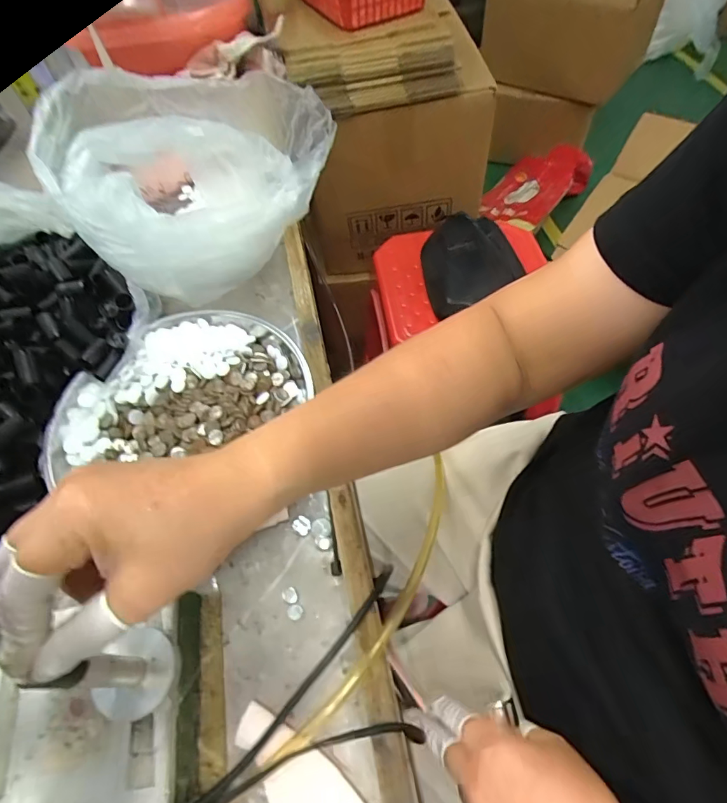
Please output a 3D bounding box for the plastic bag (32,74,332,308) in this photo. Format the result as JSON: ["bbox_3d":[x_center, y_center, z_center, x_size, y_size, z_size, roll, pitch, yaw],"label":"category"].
[{"bbox_3d":[-0.190,-0.250,0.493,0.217,0.160,0.259,35,67,23],"label":"plastic bag"}]

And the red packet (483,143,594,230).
[{"bbox_3d":[0.526,-0.669,1.417,0.249,0.100,0.361,30,65,21],"label":"red packet"}]

